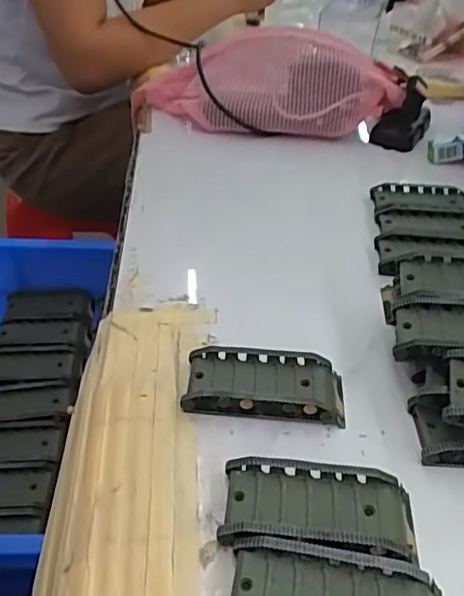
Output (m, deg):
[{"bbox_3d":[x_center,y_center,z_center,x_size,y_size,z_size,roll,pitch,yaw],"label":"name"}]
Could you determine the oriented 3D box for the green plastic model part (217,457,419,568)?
[{"bbox_3d":[0.045,0.108,0.294,0.096,0.019,0.046,6,40,3],"label":"green plastic model part"}]

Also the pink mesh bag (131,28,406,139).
[{"bbox_3d":[0.040,-0.257,0.672,0.304,0.102,0.132,2,40,-2],"label":"pink mesh bag"}]

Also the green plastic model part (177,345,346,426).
[{"bbox_3d":[0.021,0.054,0.359,0.096,0.017,0.043,5,40,2],"label":"green plastic model part"}]

